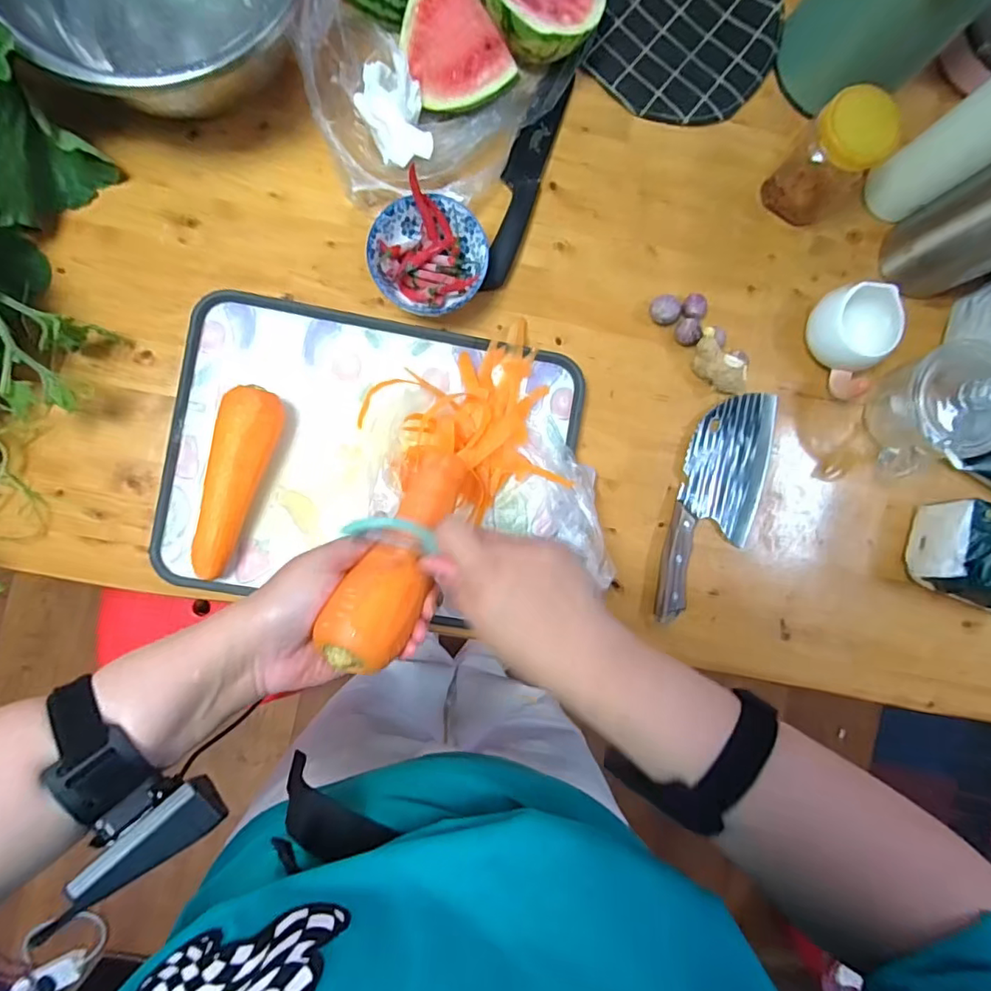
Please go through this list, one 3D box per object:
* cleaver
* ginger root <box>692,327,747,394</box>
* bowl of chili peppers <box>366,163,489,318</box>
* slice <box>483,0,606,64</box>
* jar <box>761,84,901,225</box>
[{"bbox_3d":[0.234,0.012,0.566,0.090,0.020,0.244,14,90,-4],"label":"cleaver"},{"bbox_3d":[0.228,-0.131,0.558,0.072,0.035,0.032,45,88,-3],"label":"ginger root"},{"bbox_3d":[-0.063,-0.228,0.527,0.106,0.056,0.100,0,91,-4],"label":"bowl of chili peppers"},{"bbox_3d":[0.047,-0.458,0.521,0.115,0.075,0.083,-26,92,-5],"label":"slice"},{"bbox_3d":[0.320,-0.323,0.528,0.072,0.111,0.055,44,88,-3],"label":"jar"}]

